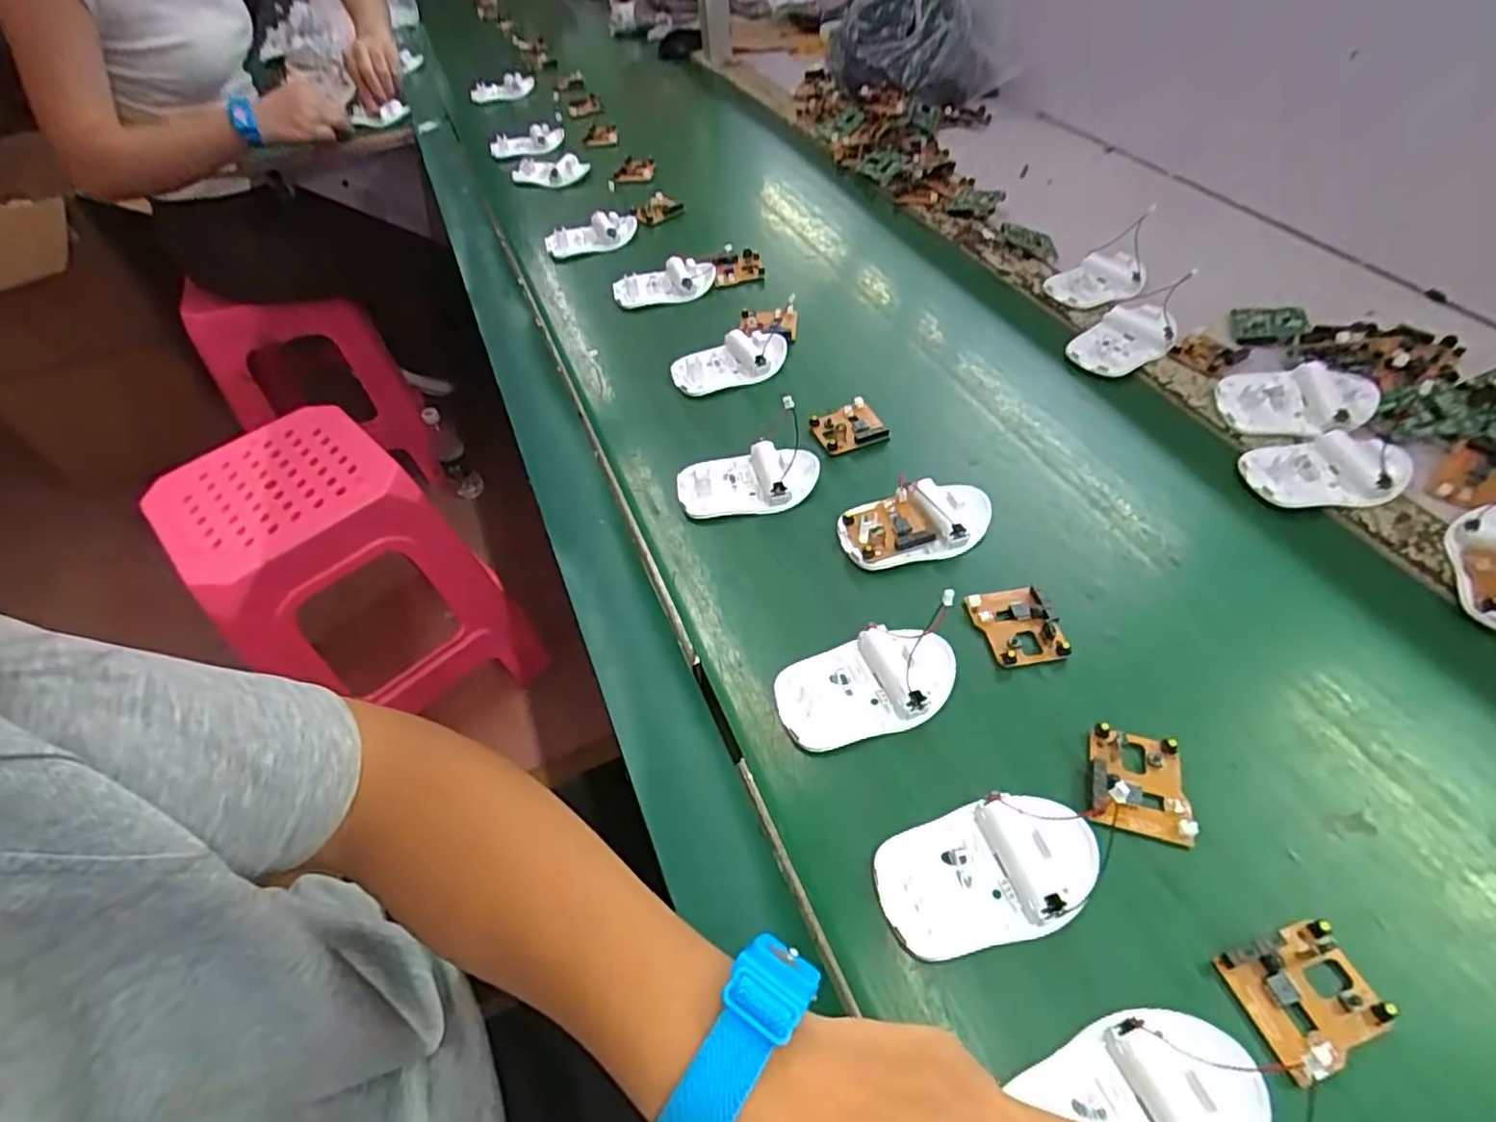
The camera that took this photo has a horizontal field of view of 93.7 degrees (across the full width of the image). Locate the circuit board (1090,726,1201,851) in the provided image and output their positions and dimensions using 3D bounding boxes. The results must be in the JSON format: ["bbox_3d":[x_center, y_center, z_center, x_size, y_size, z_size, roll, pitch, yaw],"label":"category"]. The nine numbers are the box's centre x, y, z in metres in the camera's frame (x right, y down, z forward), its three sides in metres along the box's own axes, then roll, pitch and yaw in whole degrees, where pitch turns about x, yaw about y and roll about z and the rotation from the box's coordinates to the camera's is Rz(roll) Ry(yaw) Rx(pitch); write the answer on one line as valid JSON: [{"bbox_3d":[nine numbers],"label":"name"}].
[{"bbox_3d":[0.188,0.107,0.337,0.044,0.007,0.050,11,52,15],"label":"circuit board"}]

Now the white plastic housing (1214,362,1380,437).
[{"bbox_3d":[0.385,-0.113,0.493,0.095,0.019,0.056,-2,50,4],"label":"white plastic housing"}]

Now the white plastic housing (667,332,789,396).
[{"bbox_3d":[-0.015,-0.166,0.584,0.096,0.022,0.051,-15,50,-7],"label":"white plastic housing"}]

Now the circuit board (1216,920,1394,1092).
[{"bbox_3d":[0.222,0.173,0.279,0.048,0.011,0.044,-19,51,-10],"label":"circuit board"}]

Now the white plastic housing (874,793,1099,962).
[{"bbox_3d":[0.106,0.138,0.312,0.095,0.018,0.055,-12,50,-4],"label":"white plastic housing"}]

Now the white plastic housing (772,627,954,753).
[{"bbox_3d":[0.064,0.065,0.376,0.096,0.023,0.055,-14,50,-6],"label":"white plastic housing"}]

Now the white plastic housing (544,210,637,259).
[{"bbox_3d":[-0.169,-0.349,0.748,0.095,0.027,0.048,-1,52,1],"label":"white plastic housing"}]

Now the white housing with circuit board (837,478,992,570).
[{"bbox_3d":[0.108,-0.025,0.449,0.095,0.022,0.051,-10,50,-3],"label":"white housing with circuit board"}]

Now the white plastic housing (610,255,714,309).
[{"bbox_3d":[-0.079,-0.268,0.671,0.094,0.026,0.039,-5,50,2],"label":"white plastic housing"}]

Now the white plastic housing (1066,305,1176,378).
[{"bbox_3d":[0.295,-0.174,0.555,0.074,0.023,0.056,-36,56,-23],"label":"white plastic housing"}]

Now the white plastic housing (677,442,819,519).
[{"bbox_3d":[0.000,-0.057,0.488,0.096,0.023,0.055,-7,50,0],"label":"white plastic housing"}]

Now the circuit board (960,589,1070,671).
[{"bbox_3d":[0.153,0.037,0.399,0.041,0.011,0.050,-14,50,-6],"label":"circuit board"}]

